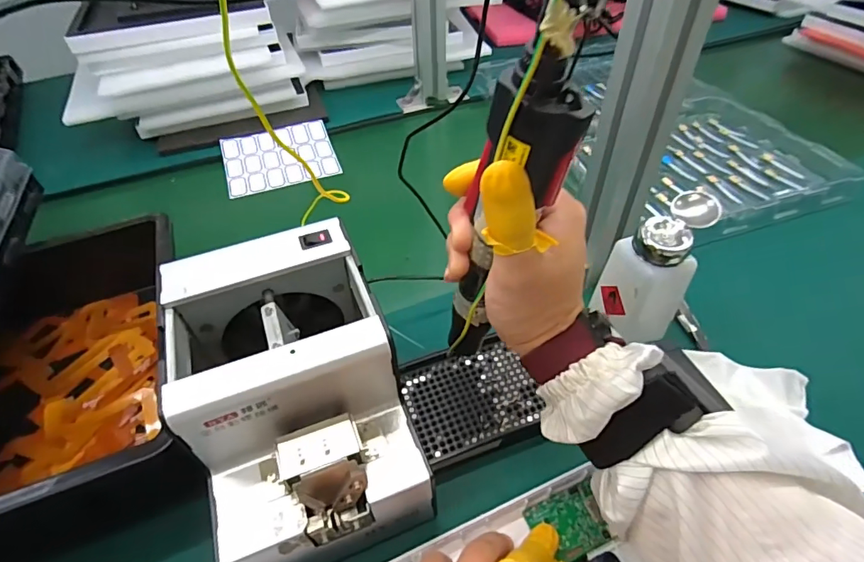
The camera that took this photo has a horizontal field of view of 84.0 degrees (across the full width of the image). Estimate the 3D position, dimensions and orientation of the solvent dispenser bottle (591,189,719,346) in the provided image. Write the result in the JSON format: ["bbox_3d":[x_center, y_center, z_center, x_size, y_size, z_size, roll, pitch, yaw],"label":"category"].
[{"bbox_3d":[0.181,0.003,0.400,0.067,0.133,0.052,-8,45,-5],"label":"solvent dispenser bottle"}]

